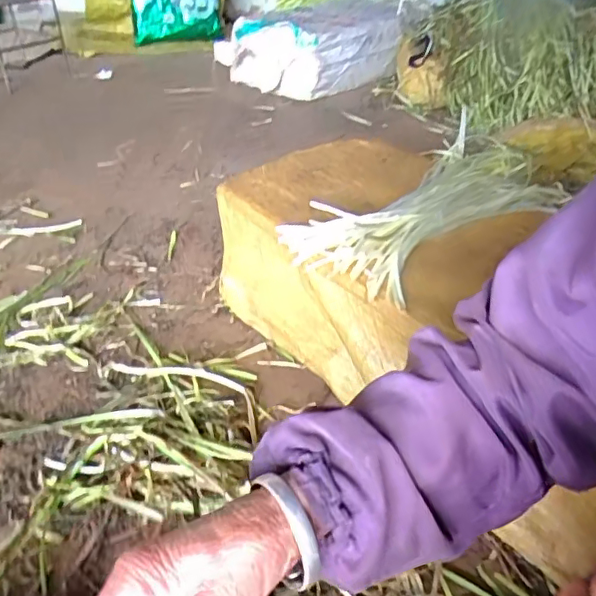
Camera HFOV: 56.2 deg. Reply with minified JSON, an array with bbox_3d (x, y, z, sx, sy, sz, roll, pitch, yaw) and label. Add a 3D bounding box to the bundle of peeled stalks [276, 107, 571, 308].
[{"bbox_3d":[0.183,-0.125,0.749,0.400,0.054,0.187,-28,46,-34],"label":"bundle of peeled stalks"}]

